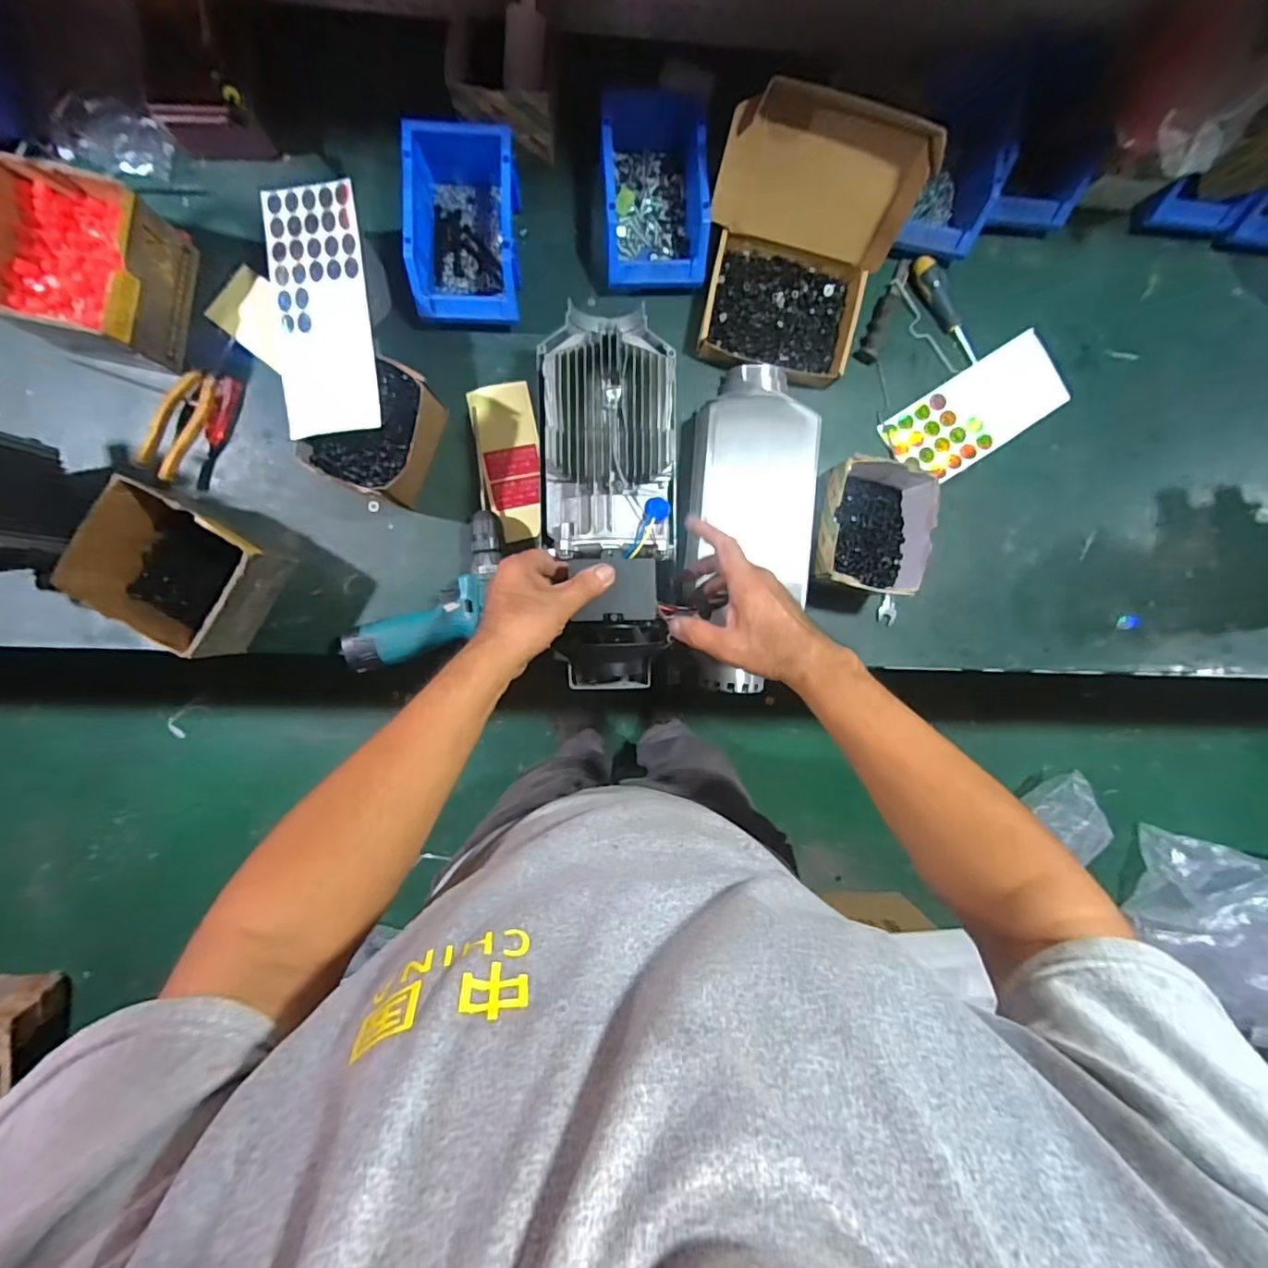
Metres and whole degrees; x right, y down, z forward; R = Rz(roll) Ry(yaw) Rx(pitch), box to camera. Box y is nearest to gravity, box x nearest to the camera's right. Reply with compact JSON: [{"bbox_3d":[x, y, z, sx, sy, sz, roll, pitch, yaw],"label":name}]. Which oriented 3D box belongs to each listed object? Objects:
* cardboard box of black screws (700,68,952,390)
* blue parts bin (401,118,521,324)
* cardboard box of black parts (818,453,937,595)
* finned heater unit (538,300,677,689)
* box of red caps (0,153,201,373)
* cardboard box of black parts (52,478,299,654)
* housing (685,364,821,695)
[{"bbox_3d":[0.178,-0.419,0.620,0.202,0.150,0.203,13,91,-4],"label":"cardboard box of black screws"},{"bbox_3d":[-0.190,-0.459,0.631,0.117,0.074,0.195,1,91,-4],"label":"blue parts bin"},{"bbox_3d":[0.272,-0.125,0.673,0.124,0.101,0.147,6,91,-4],"label":"cardboard box of black parts"},{"bbox_3d":[-0.023,-0.132,0.555,0.127,0.088,0.381,-2,95,-4],"label":"finned heater unit"},{"bbox_3d":[-0.574,-0.384,0.593,0.146,0.094,0.152,12,91,-4],"label":"box of red caps"},{"bbox_3d":[-0.491,-0.070,0.616,0.156,0.111,0.144,26,89,-4],"label":"cardboard box of black parts"},{"bbox_3d":[0.137,-0.138,0.678,0.143,0.079,0.372,5,91,-4],"label":"housing"}]

